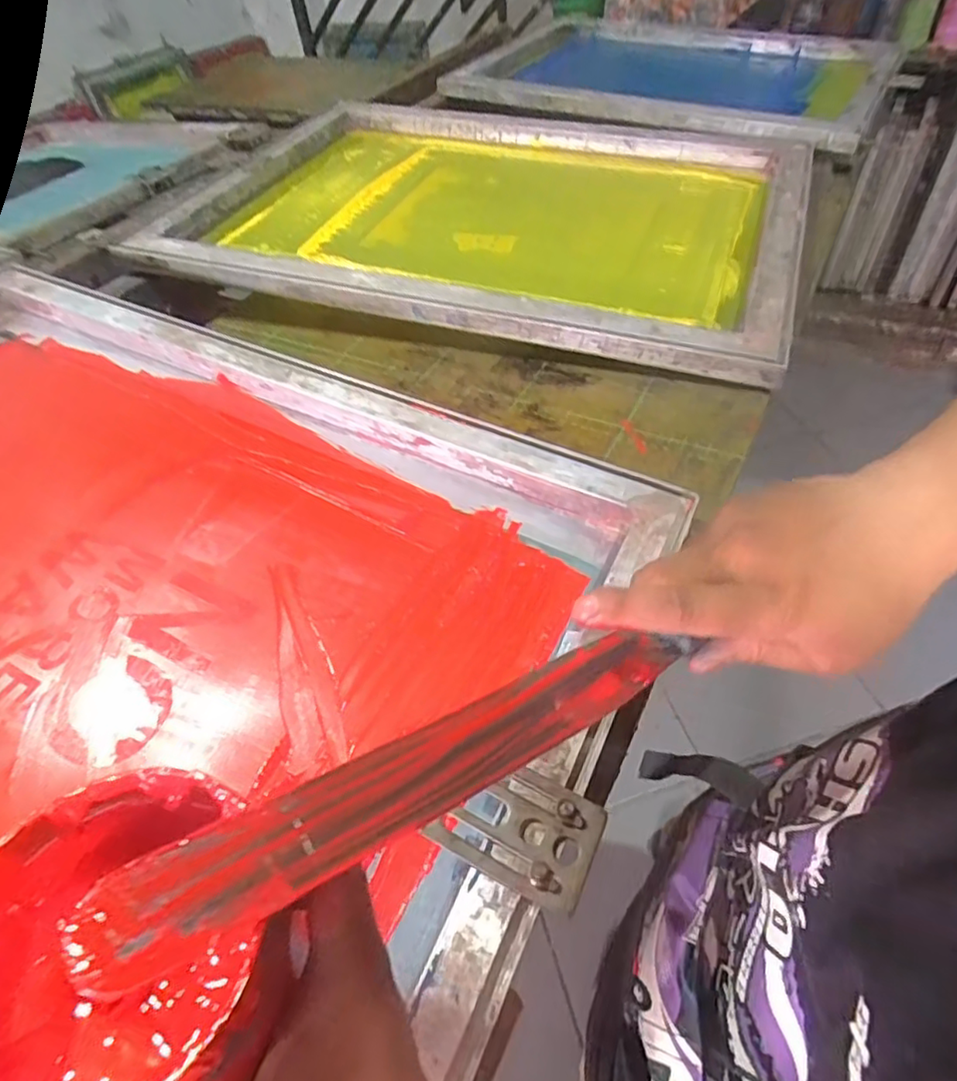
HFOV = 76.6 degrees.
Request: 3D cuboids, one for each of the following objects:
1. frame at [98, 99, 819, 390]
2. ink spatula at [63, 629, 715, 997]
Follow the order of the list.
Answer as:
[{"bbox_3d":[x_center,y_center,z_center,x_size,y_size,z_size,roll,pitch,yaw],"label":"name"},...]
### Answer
[{"bbox_3d":[0.018,-0.439,0.772,0.730,0.050,0.554,15,53,16],"label":"frame"},{"bbox_3d":[-0.013,0.069,0.193,0.199,0.010,0.030,-19,50,-28],"label":"ink spatula"}]

